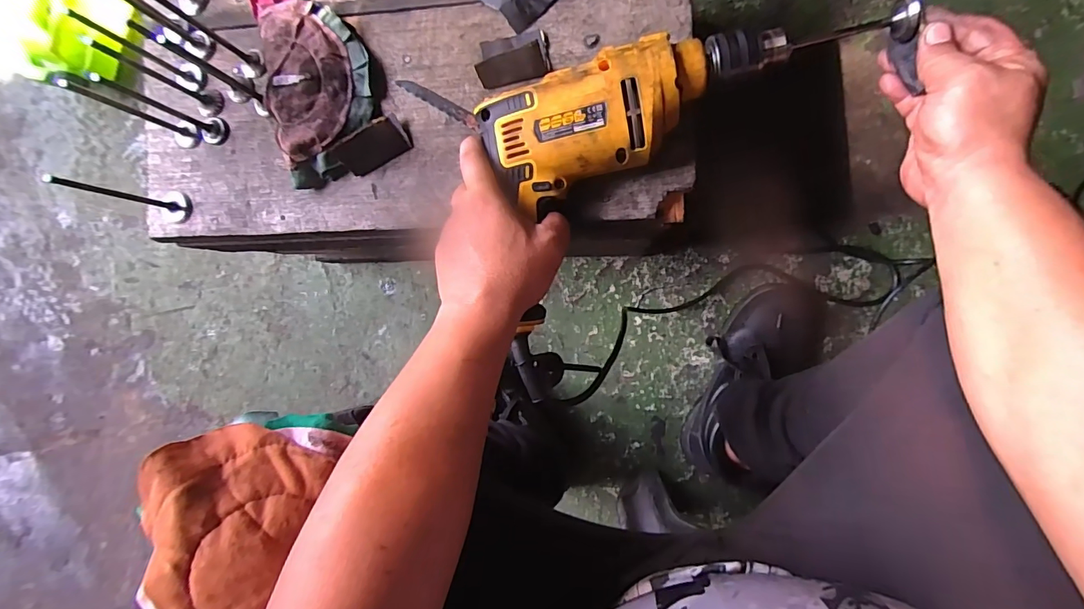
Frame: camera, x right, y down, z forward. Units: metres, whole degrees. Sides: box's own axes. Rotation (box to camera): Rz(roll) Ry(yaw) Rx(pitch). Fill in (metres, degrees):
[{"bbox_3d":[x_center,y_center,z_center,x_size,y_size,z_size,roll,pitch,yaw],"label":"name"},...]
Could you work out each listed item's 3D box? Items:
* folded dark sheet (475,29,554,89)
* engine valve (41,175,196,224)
[{"bbox_3d":[-0.025,-0.219,0.394,0.061,0.030,0.044,-6,90,7],"label":"folded dark sheet"},{"bbox_3d":[-0.371,-0.096,0.406,0.031,0.102,0.030,14,92,7],"label":"engine valve"}]

